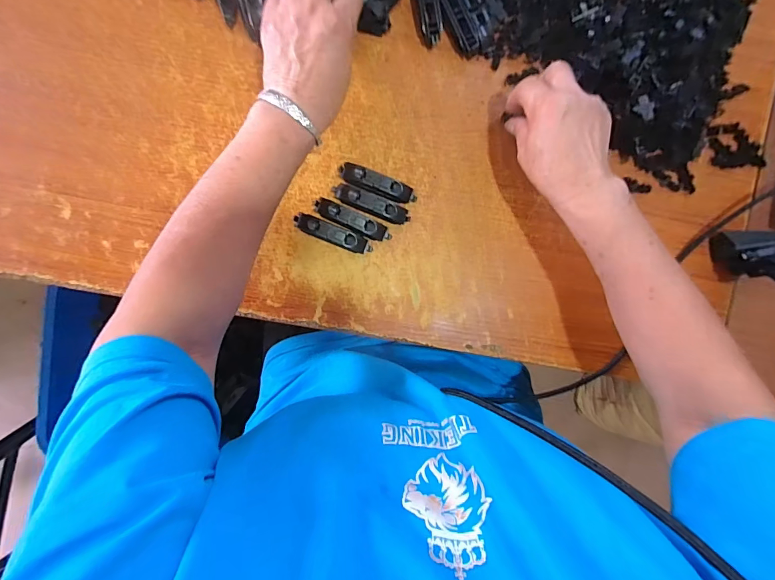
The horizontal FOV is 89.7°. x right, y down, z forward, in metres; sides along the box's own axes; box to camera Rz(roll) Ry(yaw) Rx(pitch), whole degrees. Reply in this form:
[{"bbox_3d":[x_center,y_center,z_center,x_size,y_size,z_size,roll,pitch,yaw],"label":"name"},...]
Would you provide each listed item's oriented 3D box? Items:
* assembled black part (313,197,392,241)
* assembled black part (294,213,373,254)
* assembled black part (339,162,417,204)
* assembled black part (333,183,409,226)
[{"bbox_3d":[-0.035,-0.070,0.396,0.081,0.017,0.021,22,92,-6],"label":"assembled black part"},{"bbox_3d":[-0.054,-0.056,0.395,0.081,0.017,0.017,23,92,-6],"label":"assembled black part"},{"bbox_3d":[-0.009,-0.108,0.397,0.081,0.019,0.018,20,92,-6],"label":"assembled black part"},{"bbox_3d":[-0.016,-0.088,0.399,0.082,0.018,0.019,21,92,-6],"label":"assembled black part"}]

